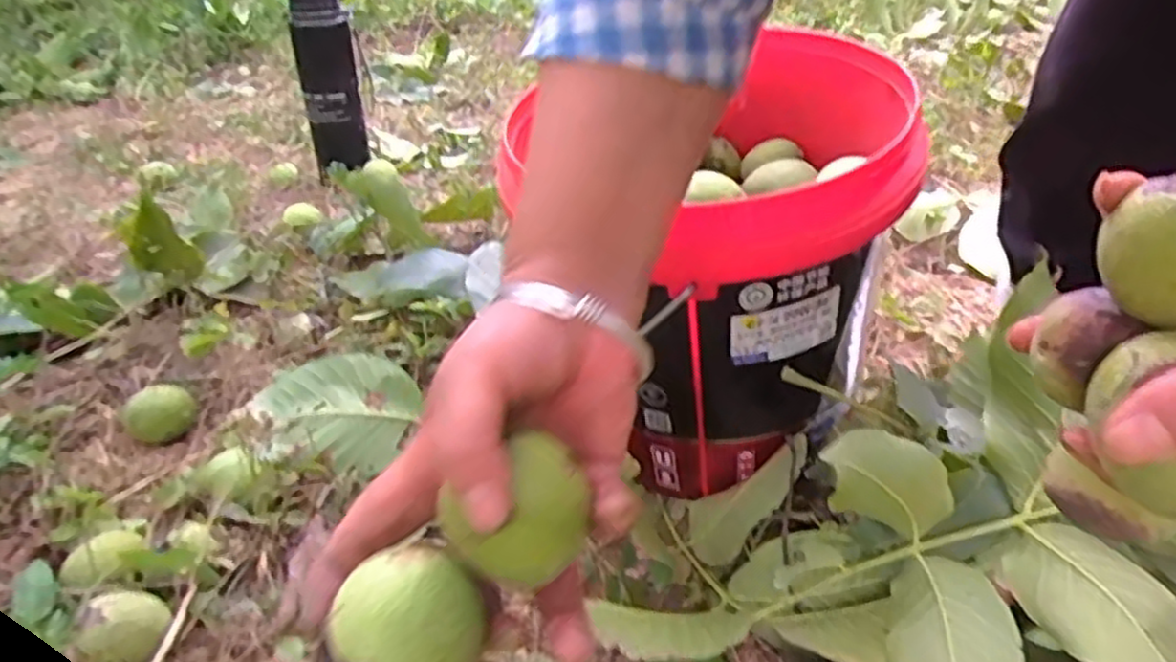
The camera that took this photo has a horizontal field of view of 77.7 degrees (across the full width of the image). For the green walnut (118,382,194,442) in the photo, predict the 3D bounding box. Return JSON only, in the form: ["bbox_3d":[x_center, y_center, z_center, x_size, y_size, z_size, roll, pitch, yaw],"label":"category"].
[{"bbox_3d":[-0.369,0.064,0.622,0.051,0.044,0.059,-25,34,-33],"label":"green walnut"}]

